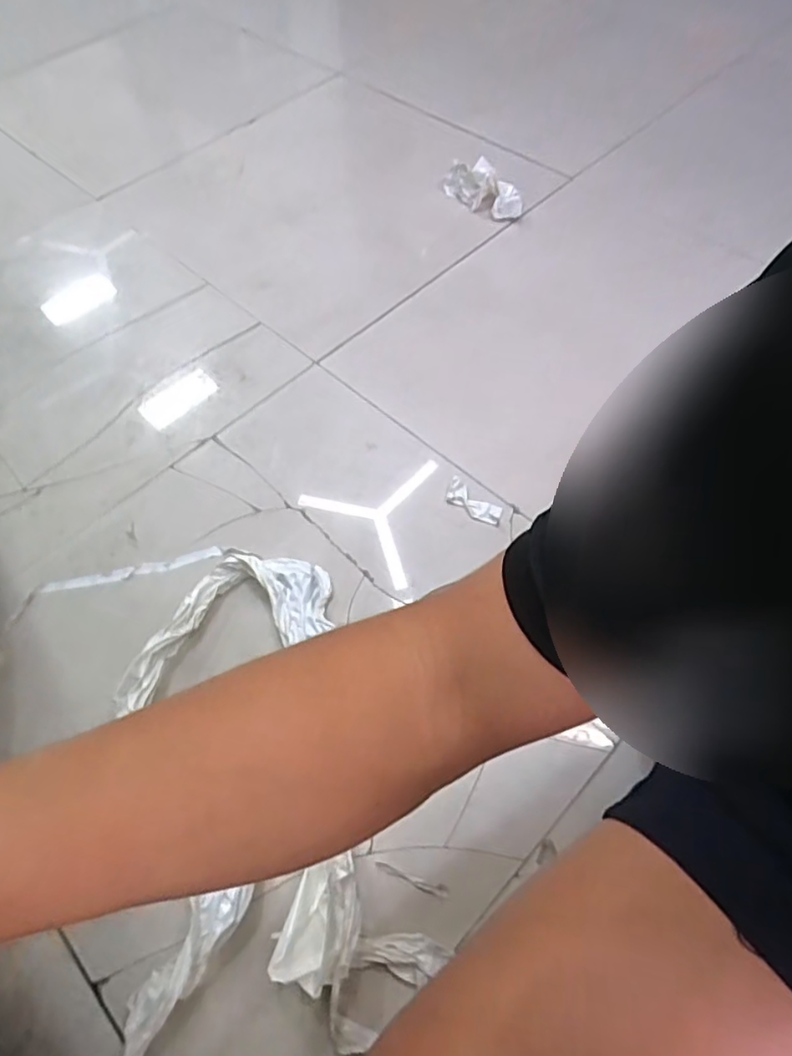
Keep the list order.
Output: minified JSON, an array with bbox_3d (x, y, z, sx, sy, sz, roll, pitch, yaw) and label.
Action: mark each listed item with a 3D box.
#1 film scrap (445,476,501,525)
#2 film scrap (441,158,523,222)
[{"bbox_3d":[0.093,-0.030,0.736,0.075,0.007,0.035,31,66,20],"label":"film scrap"},{"bbox_3d":[0.156,-0.593,1.078,0.075,0.062,0.151,-38,64,-17],"label":"film scrap"}]

